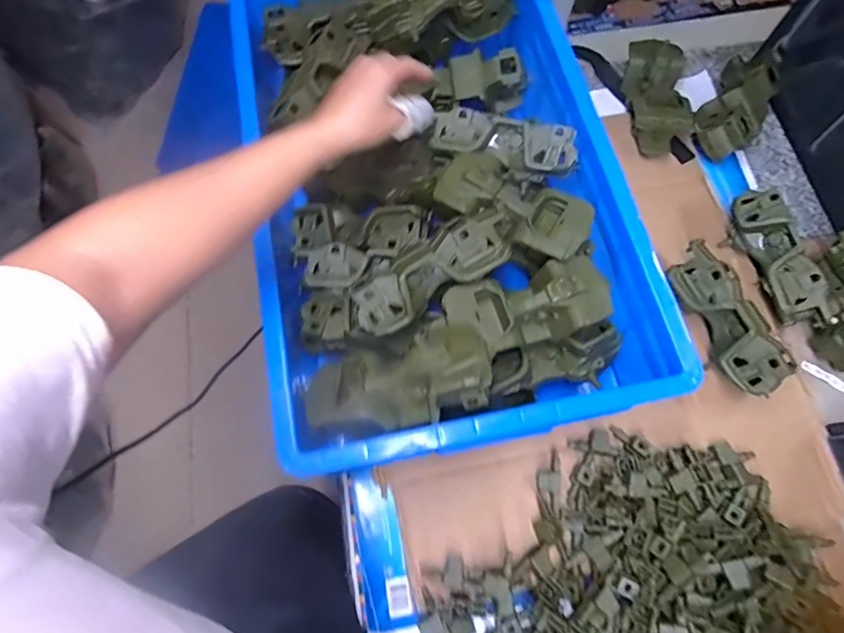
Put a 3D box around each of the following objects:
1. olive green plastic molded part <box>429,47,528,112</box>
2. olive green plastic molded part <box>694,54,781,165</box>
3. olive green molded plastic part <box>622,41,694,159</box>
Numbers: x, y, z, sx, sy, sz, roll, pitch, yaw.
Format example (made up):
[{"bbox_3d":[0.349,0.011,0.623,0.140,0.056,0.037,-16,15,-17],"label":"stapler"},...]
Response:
[{"bbox_3d":[0.078,-0.327,0.674,0.125,0.054,0.072,-16,71,-5],"label":"olive green plastic molded part"},{"bbox_3d":[0.449,-0.298,0.682,0.086,0.061,0.162,35,75,12],"label":"olive green plastic molded part"},{"bbox_3d":[0.344,-0.323,0.702,0.088,0.052,0.171,6,71,3],"label":"olive green molded plastic part"}]

